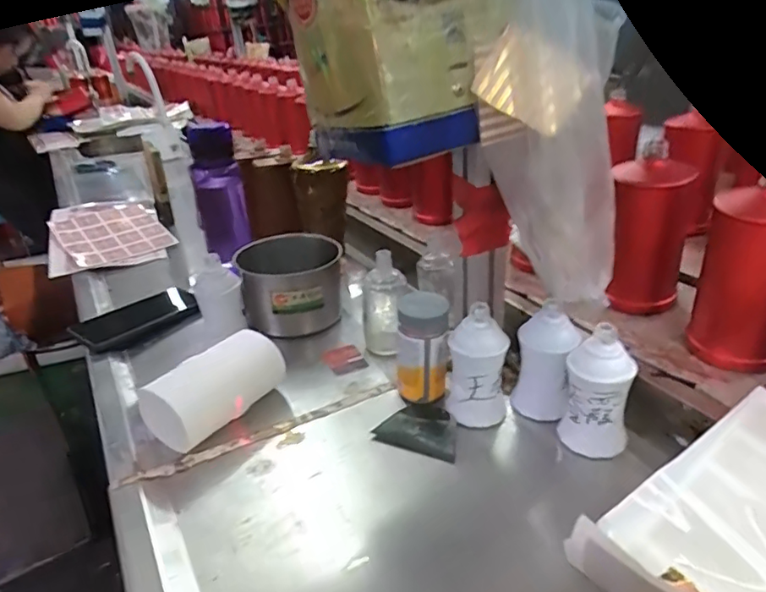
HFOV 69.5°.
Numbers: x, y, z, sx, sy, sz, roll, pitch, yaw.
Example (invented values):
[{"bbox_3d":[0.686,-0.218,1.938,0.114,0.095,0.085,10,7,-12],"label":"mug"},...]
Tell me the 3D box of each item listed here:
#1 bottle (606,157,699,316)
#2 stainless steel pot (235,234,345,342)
[{"bbox_3d":[0.302,-0.066,0.629,0.075,0.169,0.069,11,33,26],"label":"bottle"},{"bbox_3d":[-0.121,-0.015,0.741,0.129,0.098,0.139,-4,29,2],"label":"stainless steel pot"}]

